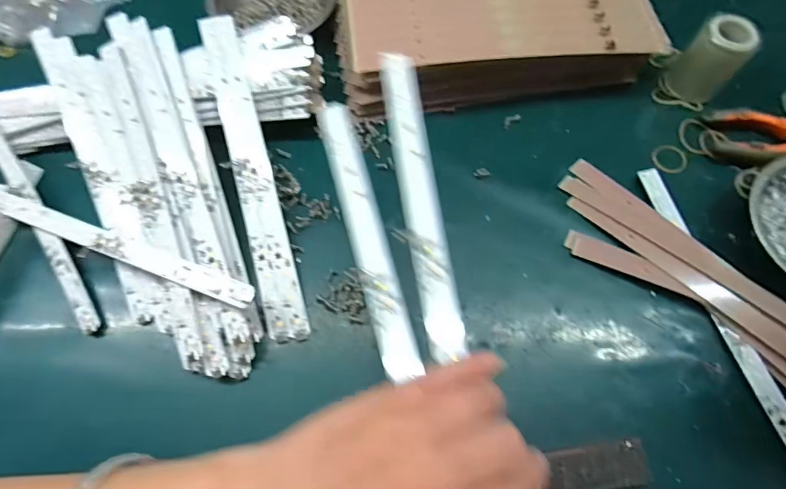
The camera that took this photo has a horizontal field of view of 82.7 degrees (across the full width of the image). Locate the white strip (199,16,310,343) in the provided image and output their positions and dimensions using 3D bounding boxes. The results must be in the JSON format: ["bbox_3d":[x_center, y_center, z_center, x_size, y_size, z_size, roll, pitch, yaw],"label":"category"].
[{"bbox_3d":[-0.118,-0.060,0.375,0.030,0.009,0.281,-14,82,-7],"label":"white strip"}]

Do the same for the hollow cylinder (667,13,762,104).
[{"bbox_3d":[0.294,-0.170,0.416,0.049,0.070,0.040,39,73,14],"label":"hollow cylinder"}]

